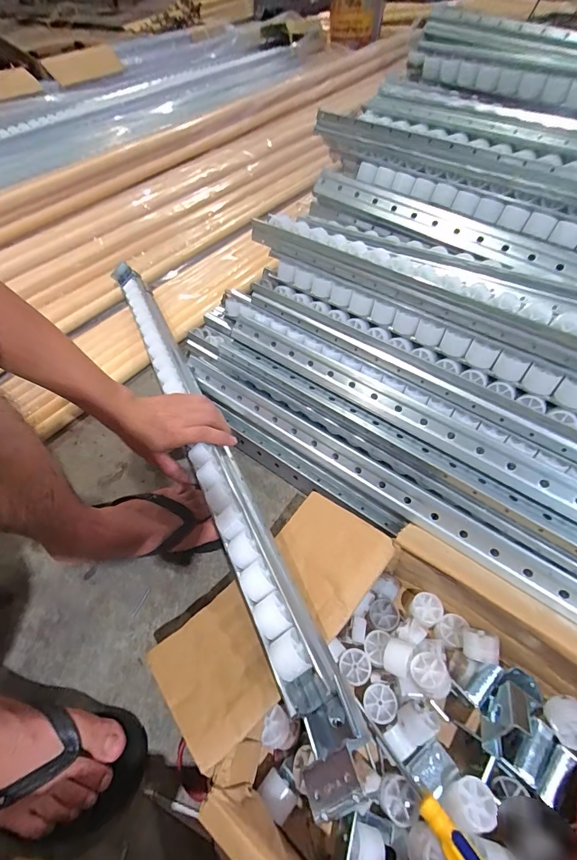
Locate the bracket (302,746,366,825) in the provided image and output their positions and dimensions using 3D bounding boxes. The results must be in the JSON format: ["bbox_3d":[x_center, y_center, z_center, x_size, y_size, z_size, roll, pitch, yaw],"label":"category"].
[{"bbox_3d":[0.033,0.253,0.270,0.039,0.022,0.033,-29,52,7],"label":"bracket"}]

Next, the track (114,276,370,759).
[{"bbox_3d":[-0.155,-0.042,0.565,0.050,0.049,0.880,-23,51,-13],"label":"track"}]

